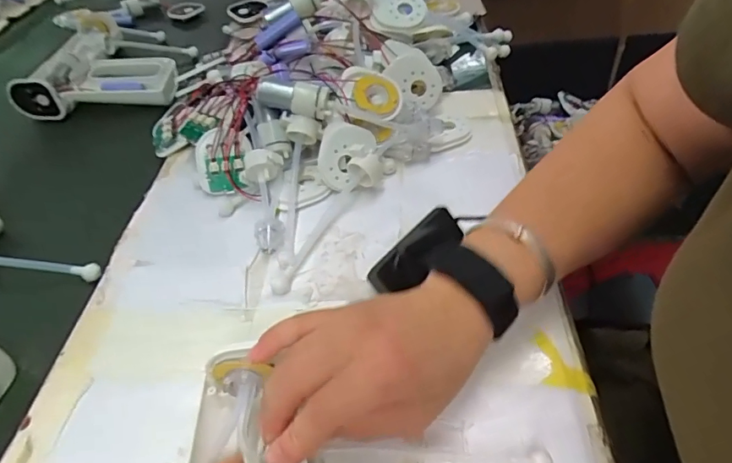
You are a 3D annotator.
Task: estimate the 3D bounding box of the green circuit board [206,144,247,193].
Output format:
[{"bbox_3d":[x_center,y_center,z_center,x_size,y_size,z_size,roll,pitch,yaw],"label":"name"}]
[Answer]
[{"bbox_3d":[-0.123,-0.053,0.423,0.032,0.035,0.007,-9,0,1],"label":"green circuit board"}]

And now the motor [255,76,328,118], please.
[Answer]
[{"bbox_3d":[-0.061,-0.115,0.411,0.057,0.027,0.021,5,46,10],"label":"motor"}]

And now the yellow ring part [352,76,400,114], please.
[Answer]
[{"bbox_3d":[0.009,-0.121,0.431,0.040,0.007,0.032,8,80,-11],"label":"yellow ring part"}]

